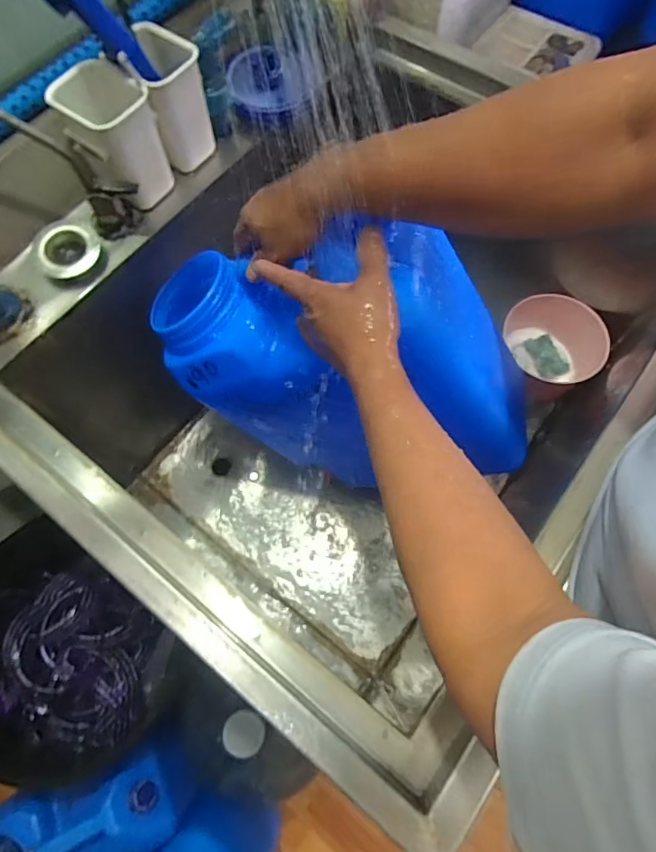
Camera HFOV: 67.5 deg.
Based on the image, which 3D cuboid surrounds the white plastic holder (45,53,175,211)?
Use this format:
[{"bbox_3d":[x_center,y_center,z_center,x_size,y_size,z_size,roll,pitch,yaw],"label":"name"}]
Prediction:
[{"bbox_3d":[-0.224,-0.304,0.525,0.079,0.114,0.078,-39,73,-13],"label":"white plastic holder"}]

